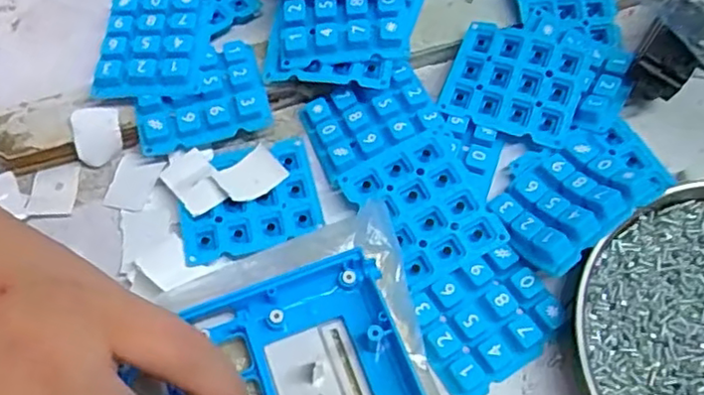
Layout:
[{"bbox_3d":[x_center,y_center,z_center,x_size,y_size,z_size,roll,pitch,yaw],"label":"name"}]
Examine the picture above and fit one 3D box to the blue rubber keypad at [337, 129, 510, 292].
[{"bbox_3d":[0.031,0.004,0.272,0.048,0.008,0.058,-27,65,-11],"label":"blue rubber keypad"}]

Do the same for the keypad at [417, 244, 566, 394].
[{"bbox_3d":[0.053,0.049,0.256,0.057,0.009,0.045,-31,66,-13],"label":"keypad"}]

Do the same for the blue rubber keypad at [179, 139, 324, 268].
[{"bbox_3d":[-0.046,0.000,0.280,0.059,0.007,0.049,-15,64,-6],"label":"blue rubber keypad"}]

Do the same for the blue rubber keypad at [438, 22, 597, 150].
[{"bbox_3d":[0.076,-0.055,0.298,0.061,0.009,0.048,23,66,13],"label":"blue rubber keypad"}]

